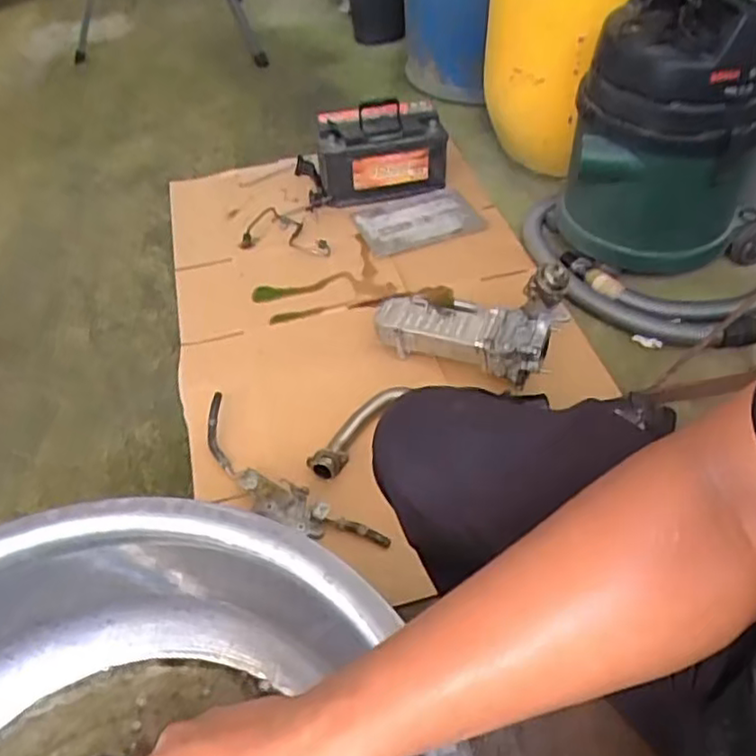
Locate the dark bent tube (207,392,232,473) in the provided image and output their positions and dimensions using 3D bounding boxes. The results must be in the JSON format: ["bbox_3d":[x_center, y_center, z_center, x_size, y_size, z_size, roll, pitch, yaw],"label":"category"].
[{"bbox_3d":[-0.287,0.097,1.212,0.035,0.034,0.165,-9,60,-7],"label":"dark bent tube"}]

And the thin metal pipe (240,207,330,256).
[{"bbox_3d":[-0.209,-0.354,1.639,0.228,0.033,0.146,11,48,12],"label":"thin metal pipe"}]

